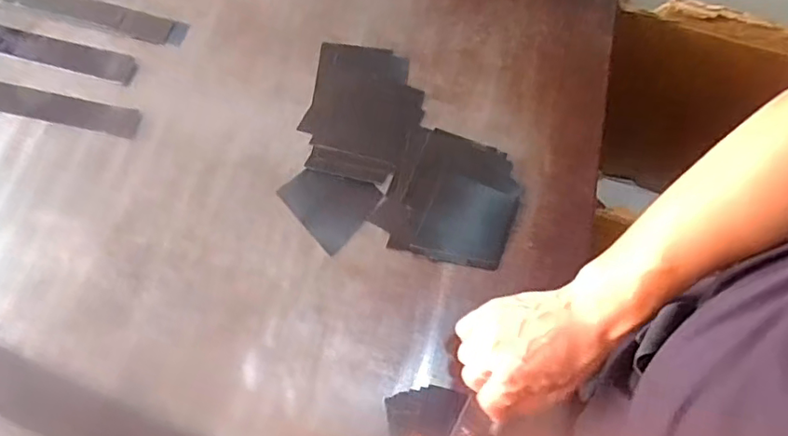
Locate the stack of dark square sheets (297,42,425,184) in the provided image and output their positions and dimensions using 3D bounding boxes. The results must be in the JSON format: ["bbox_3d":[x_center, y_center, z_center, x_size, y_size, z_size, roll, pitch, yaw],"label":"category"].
[{"bbox_3d":[-0.036,-0.130,0.674,0.130,0.008,0.178,12,68,4],"label":"stack of dark square sheets"}]

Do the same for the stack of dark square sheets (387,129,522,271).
[{"bbox_3d":[0.074,-0.020,0.632,0.119,0.006,0.152,18,69,6],"label":"stack of dark square sheets"}]

